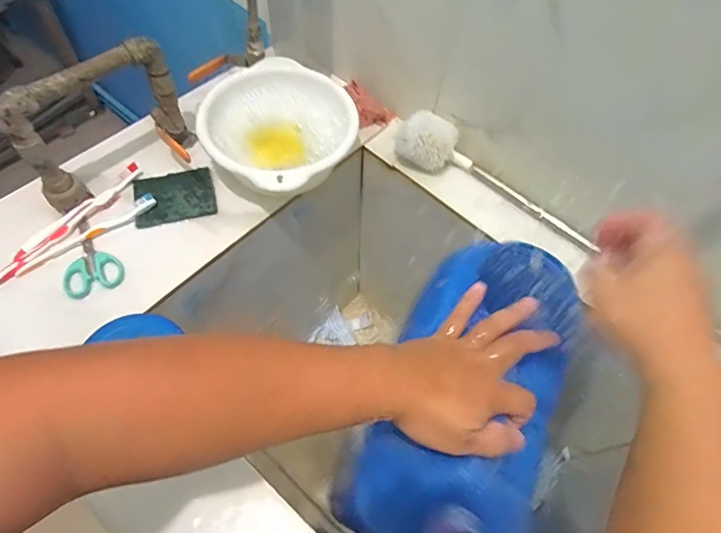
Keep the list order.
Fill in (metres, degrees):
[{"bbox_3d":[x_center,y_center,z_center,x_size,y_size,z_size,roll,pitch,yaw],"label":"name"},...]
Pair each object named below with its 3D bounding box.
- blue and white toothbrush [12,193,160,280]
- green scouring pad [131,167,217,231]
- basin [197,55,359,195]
[{"bbox_3d":[-0.337,-0.040,0.569,0.175,0.020,0.015,-34,68,-21],"label":"blue and white toothbrush"},{"bbox_3d":[-0.248,-0.095,0.614,0.101,0.007,0.080,-16,63,-12],"label":"green scouring pad"},{"bbox_3d":[-0.108,-0.180,0.626,0.184,0.079,0.202,2,61,-3],"label":"basin"}]

